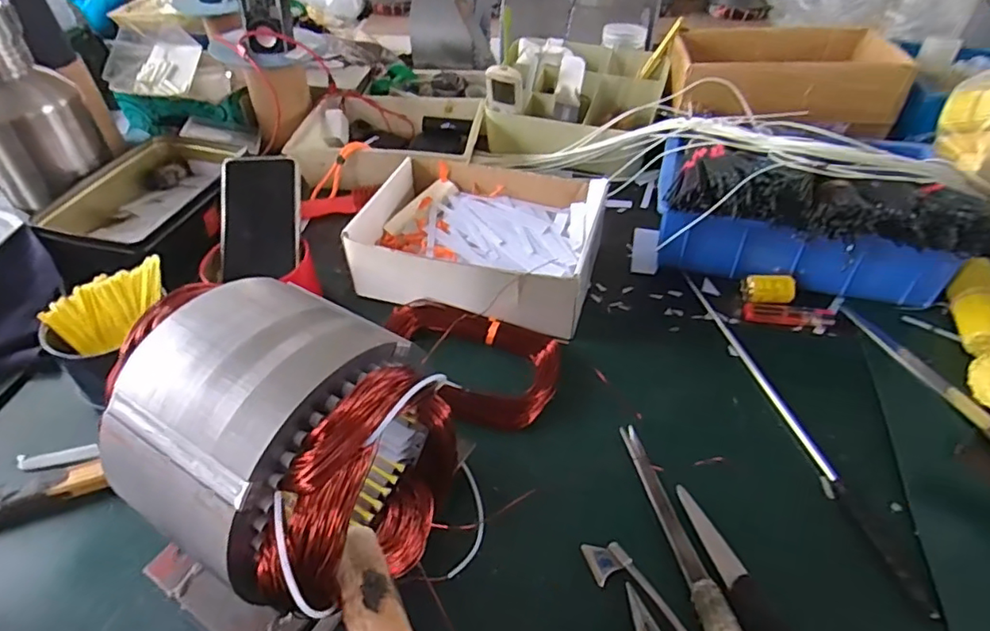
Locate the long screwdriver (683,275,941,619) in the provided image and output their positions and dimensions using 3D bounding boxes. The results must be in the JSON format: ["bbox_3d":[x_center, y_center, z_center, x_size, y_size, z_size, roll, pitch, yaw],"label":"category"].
[{"bbox_3d":[0.246,0.076,0.488,0.021,0.016,0.347,-11,47,-8],"label":"long screwdriver"}]

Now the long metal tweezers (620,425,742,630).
[{"bbox_3d":[0.134,0.164,0.398,0.022,0.006,0.205,-11,47,-8],"label":"long metal tweezers"}]

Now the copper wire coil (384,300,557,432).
[{"bbox_3d":[-0.030,0.039,0.526,0.178,0.022,0.105,18,50,18],"label":"copper wire coil"}]

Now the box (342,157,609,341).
[{"bbox_3d":[-0.014,-0.088,0.608,0.238,0.070,0.188,13,48,14],"label":"box"}]

